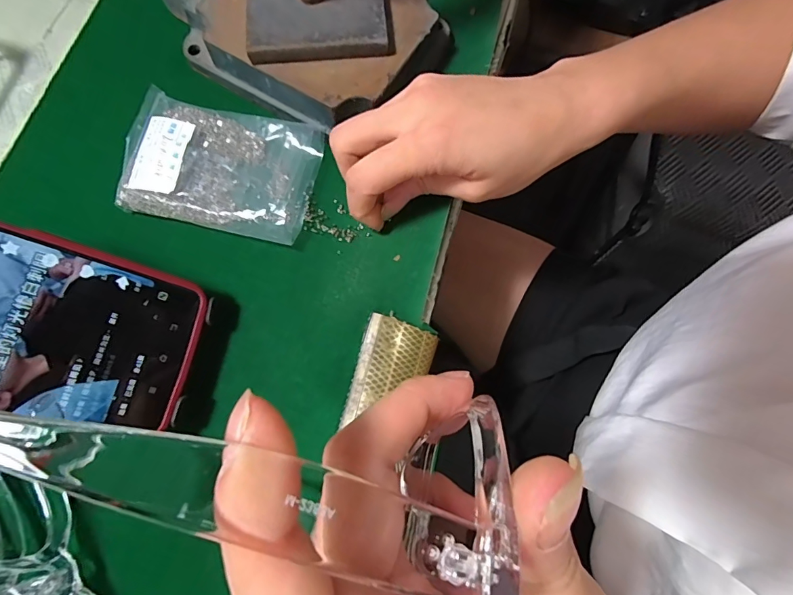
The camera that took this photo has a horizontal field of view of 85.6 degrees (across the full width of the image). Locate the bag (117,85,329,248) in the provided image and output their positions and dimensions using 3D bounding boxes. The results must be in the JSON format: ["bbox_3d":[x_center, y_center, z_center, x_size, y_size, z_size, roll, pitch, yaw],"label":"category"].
[{"bbox_3d":[-0.106,-0.080,0.259,0.111,0.019,0.077,12,76,3],"label":"bag"}]

